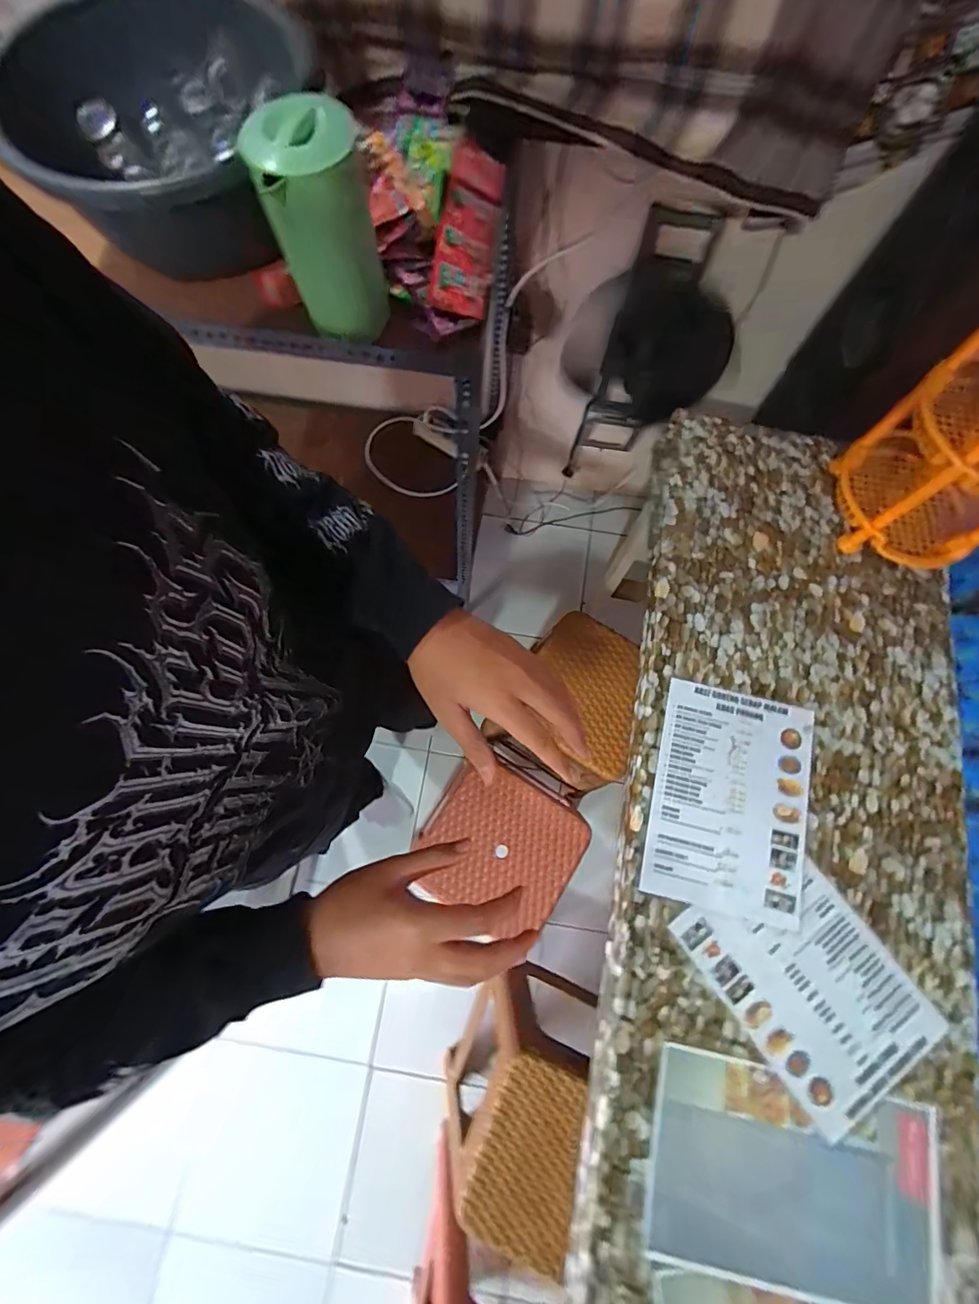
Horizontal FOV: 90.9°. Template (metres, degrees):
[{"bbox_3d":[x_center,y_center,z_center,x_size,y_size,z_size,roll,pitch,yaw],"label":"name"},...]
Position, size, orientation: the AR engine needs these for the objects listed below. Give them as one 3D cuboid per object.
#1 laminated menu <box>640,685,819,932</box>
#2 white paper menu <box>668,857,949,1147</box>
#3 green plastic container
[{"bbox_3d":[0.335,0.202,0.672,0.208,0.006,0.293,13,76,3],"label":"laminated menu"},{"bbox_3d":[0.407,0.419,0.617,0.205,0.006,0.288,-36,79,-8],"label":"white paper menu"},{"bbox_3d":[-0.177,-0.449,0.528,0.100,0.175,0.105,-17,76,-5],"label":"green plastic container"}]

